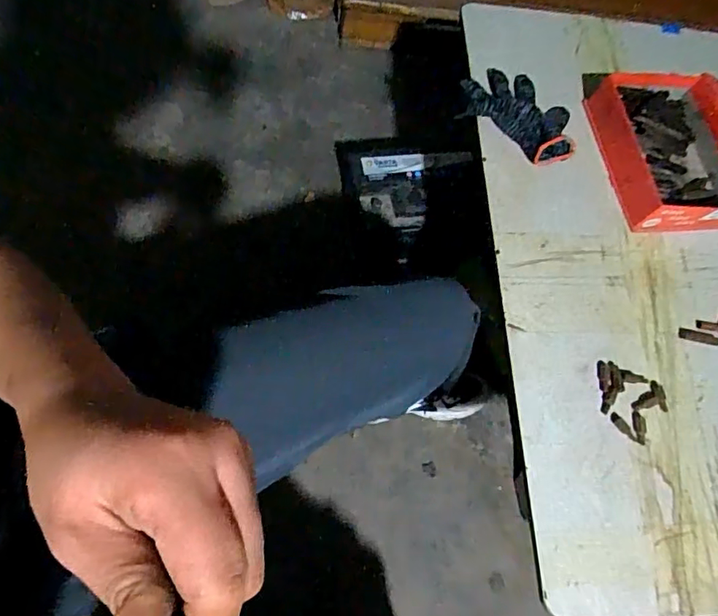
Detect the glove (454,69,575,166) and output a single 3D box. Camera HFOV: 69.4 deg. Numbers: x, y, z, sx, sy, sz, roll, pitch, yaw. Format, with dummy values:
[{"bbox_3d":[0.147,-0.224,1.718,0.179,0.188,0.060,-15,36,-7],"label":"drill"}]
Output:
[{"bbox_3d":[0.212,-0.256,0.676,0.160,0.026,0.103,35,68,6],"label":"glove"}]

